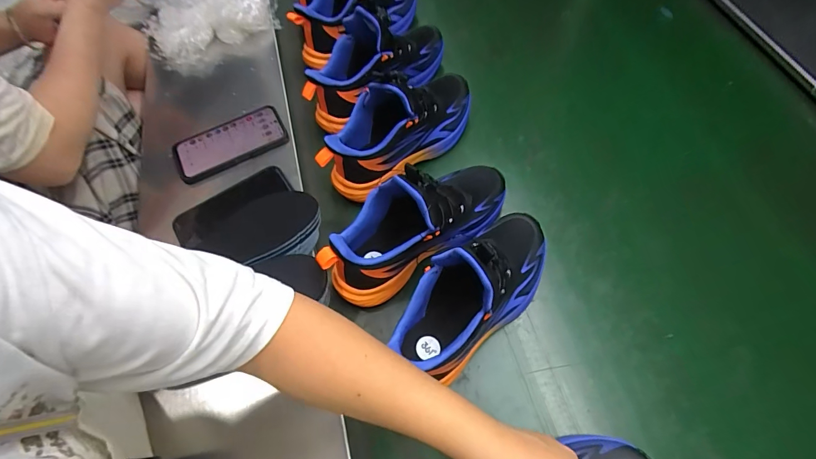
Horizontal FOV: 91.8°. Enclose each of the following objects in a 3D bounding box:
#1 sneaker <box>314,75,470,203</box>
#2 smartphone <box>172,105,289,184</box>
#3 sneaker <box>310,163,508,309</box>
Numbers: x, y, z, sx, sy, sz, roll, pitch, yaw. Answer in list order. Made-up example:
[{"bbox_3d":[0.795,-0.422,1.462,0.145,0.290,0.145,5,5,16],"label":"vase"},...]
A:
[{"bbox_3d":[-0.014,-0.157,0.553,0.259,0.126,0.096,-37,66,-15],"label":"sneaker"},{"bbox_3d":[-0.271,-0.131,0.605,0.164,0.016,0.077,-28,64,-11],"label":"smartphone"},{"bbox_3d":[0.015,-0.013,0.475,0.252,0.153,0.089,-34,66,-14],"label":"sneaker"}]

